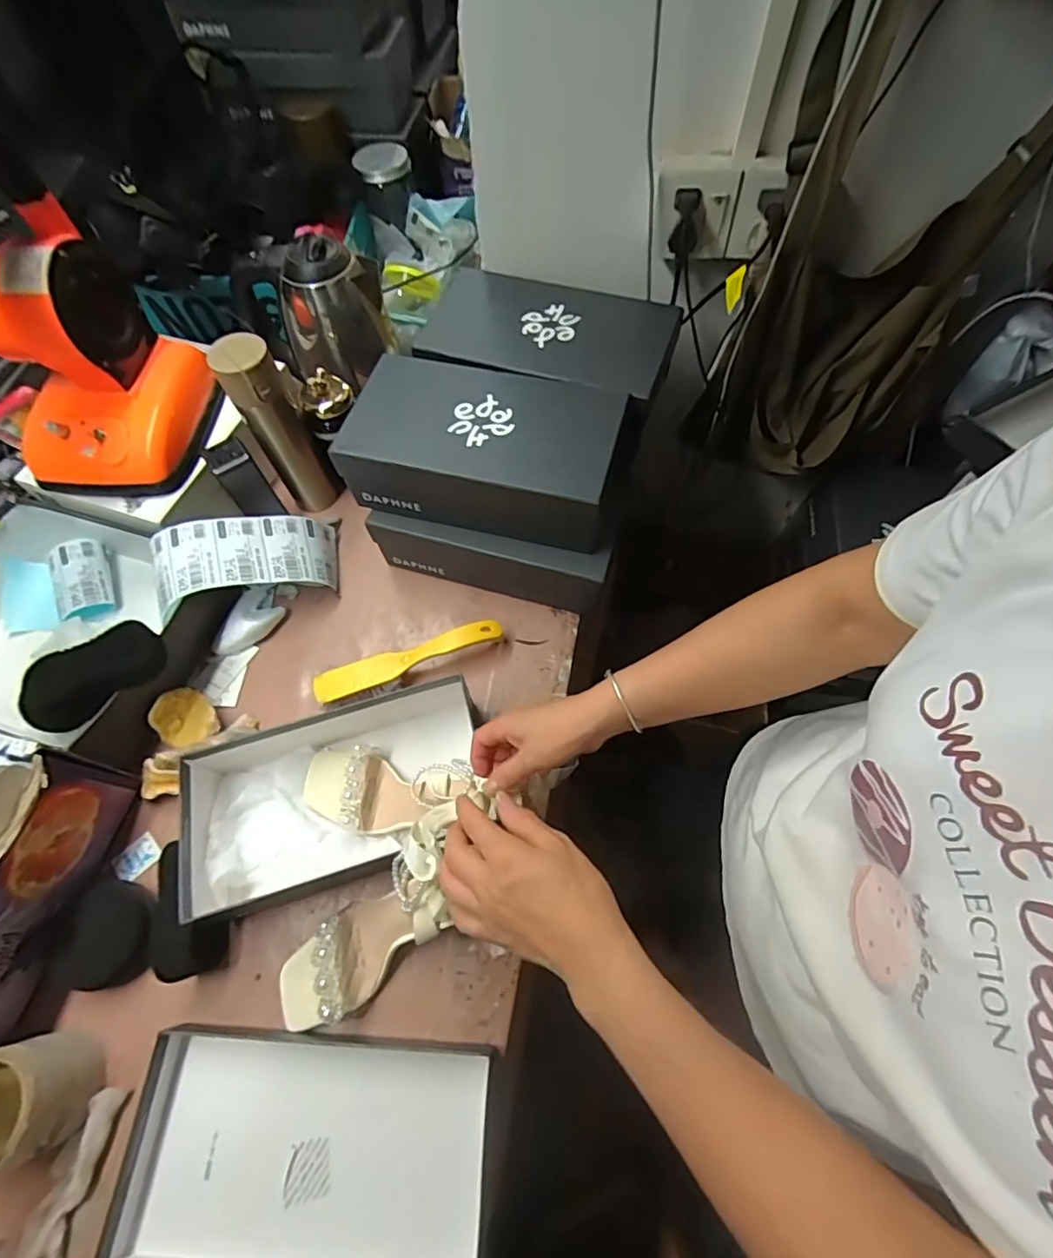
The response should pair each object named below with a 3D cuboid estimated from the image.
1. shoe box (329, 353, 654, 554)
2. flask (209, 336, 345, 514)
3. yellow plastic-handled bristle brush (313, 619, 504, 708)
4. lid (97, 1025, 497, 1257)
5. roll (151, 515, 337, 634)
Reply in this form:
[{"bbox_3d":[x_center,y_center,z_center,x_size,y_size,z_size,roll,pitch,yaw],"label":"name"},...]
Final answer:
[{"bbox_3d":[-0.043,-0.208,0.623,0.294,0.102,0.163,14,65,8],"label":"shoe box"},{"bbox_3d":[-0.309,-0.251,0.689,0.067,0.239,0.057,6,64,4],"label":"flask"},{"bbox_3d":[-0.139,0.038,0.650,0.224,0.037,0.044,-22,65,-9],"label":"yellow plastic-handled bristle brush"},{"bbox_3d":[-0.187,0.451,0.462,0.309,0.037,0.170,2,64,2],"label":"lid"},{"bbox_3d":[-0.346,-0.082,0.682,0.213,0.071,0.104,-12,62,-27],"label":"roll"}]

